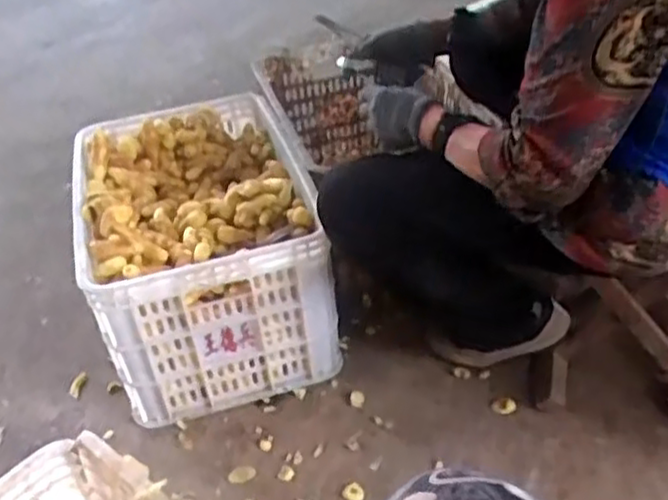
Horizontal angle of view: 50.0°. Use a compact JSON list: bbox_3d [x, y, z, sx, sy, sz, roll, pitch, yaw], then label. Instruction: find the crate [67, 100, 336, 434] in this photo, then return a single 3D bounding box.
[{"bbox_3d":[-0.209,0.007,1.168,0.336,0.304,0.402,-15,41,-10],"label":"crate"}]

